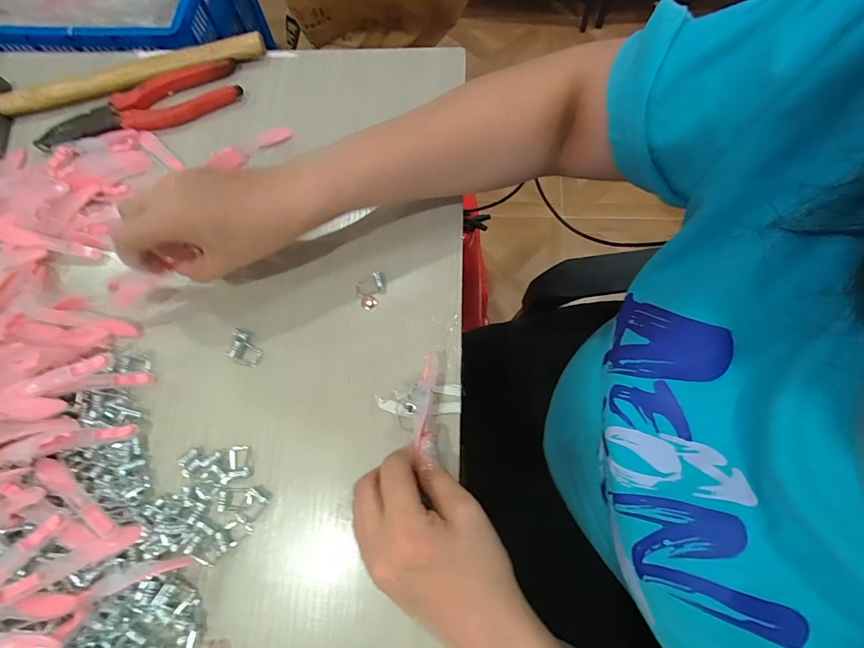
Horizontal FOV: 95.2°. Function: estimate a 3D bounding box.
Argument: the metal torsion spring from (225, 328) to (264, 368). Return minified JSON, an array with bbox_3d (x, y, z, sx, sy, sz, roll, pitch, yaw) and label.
[{"bbox_3d":[-0.146,0.019,0.310,0.024,0.010,0.027,14,75,5],"label":"metal torsion spring"}]

